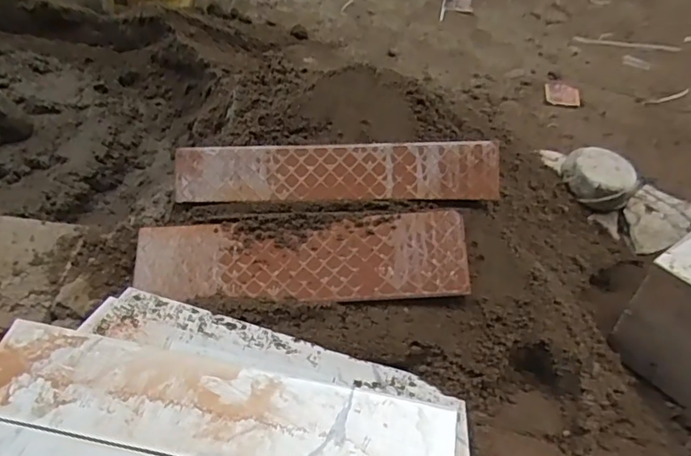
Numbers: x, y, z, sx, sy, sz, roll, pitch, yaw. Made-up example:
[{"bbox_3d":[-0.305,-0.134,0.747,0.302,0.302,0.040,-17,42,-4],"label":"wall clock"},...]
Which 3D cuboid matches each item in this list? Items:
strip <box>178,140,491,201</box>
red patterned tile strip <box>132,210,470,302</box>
[{"bbox_3d":[-0.021,-0.087,0.817,0.492,0.008,0.084,0,89,8],"label":"strip"},{"bbox_3d":[-0.075,0.047,0.792,0.492,0.008,0.124,-3,71,7],"label":"red patterned tile strip"}]

